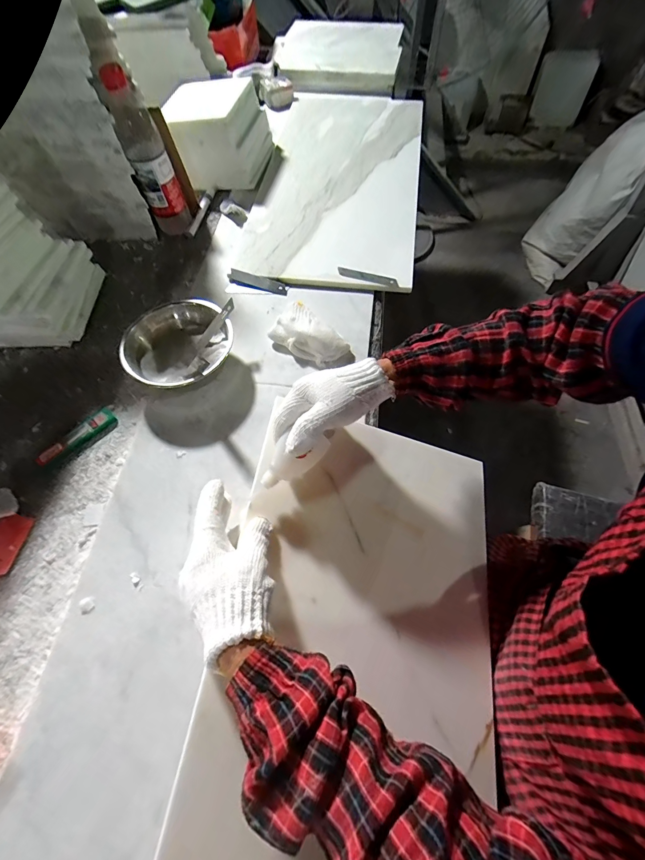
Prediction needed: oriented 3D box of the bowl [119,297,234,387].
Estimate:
[{"bbox_3d":[-0.198,-0.112,0.497,0.144,0.064,0.129,-11,64,-3],"label":"bowl"}]

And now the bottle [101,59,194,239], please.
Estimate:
[{"bbox_3d":[-0.286,-0.451,0.588,0.063,0.221,0.059,-16,64,-6],"label":"bottle"}]

